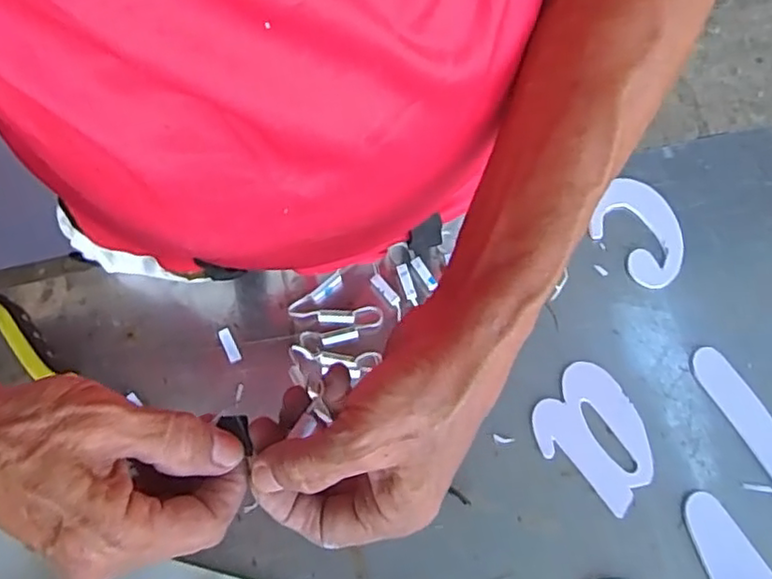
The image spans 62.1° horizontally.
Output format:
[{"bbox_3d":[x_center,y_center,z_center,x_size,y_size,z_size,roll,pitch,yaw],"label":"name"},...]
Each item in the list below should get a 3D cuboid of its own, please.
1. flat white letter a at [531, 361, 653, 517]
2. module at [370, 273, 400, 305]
[{"bbox_3d":[0.147,0.099,0.440,0.085,0.004,0.069,42,75,13],"label":"flat white letter a"},{"bbox_3d":[-0.001,0.000,0.470,0.009,0.008,0.026,-38,75,-13],"label":"module"}]

